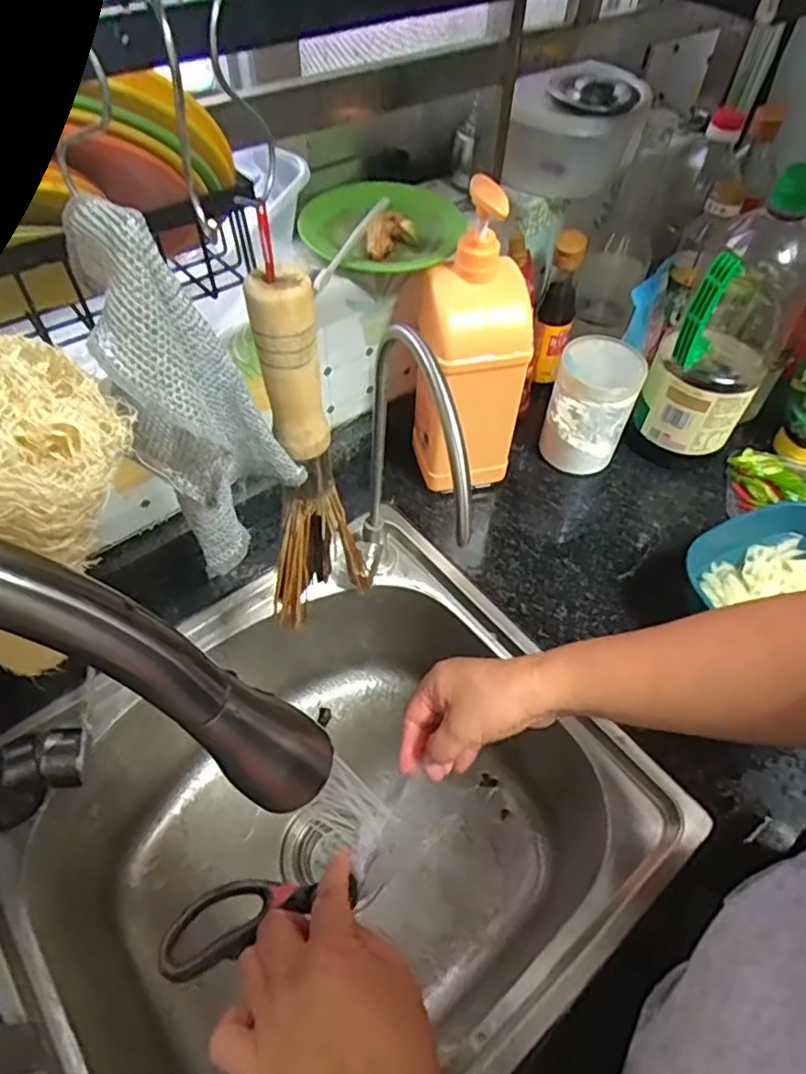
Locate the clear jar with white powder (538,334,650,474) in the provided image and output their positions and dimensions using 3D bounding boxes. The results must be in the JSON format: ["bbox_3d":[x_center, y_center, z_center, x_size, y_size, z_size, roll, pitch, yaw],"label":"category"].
[{"bbox_3d":[0.197,-0.136,0.658,0.082,0.127,0.074,21,55,12],"label":"clear jar with white powder"}]

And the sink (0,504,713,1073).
[{"bbox_3d":[-0.065,0.265,0.553,0.453,0.213,0.396,-32,61,-24],"label":"sink"}]

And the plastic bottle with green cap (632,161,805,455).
[{"bbox_3d":[0.321,-0.209,0.593,0.102,0.258,0.100,31,58,18],"label":"plastic bottle with green cap"}]

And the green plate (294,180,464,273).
[{"bbox_3d":[-0.020,-0.281,0.558,0.144,0.025,0.137,1,54,-2],"label":"green plate"}]

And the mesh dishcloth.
[{"bbox_3d":[-0.086,-0.055,0.271,0.067,0.160,0.047,-15,56,-13],"label":"mesh dishcloth"}]

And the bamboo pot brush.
[{"bbox_3d":[-0.052,-0.032,0.352,0.057,0.265,0.043,-1,54,-4],"label":"bamboo pot brush"}]

